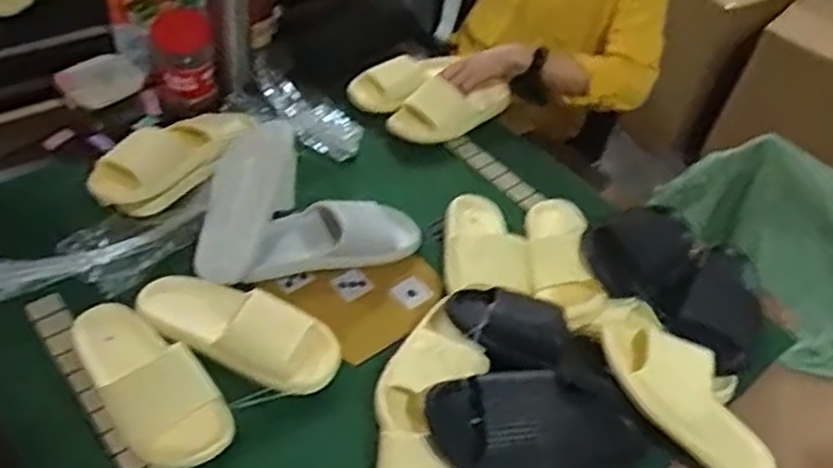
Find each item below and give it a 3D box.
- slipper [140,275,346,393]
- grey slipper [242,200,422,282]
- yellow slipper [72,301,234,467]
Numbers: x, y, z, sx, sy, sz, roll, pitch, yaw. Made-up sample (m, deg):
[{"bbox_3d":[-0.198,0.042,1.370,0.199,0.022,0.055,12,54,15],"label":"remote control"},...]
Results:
[{"bbox_3d":[-0.215,0.112,0.877,0.253,0.054,0.098,20,49,12],"label":"slipper"},{"bbox_3d":[-0.112,-0.002,1.006,0.240,0.092,0.104,-6,49,-11],"label":"grey slipper"},{"bbox_3d":[-0.304,0.155,0.819,0.102,0.059,0.236,-30,57,-29],"label":"yellow slipper"}]

